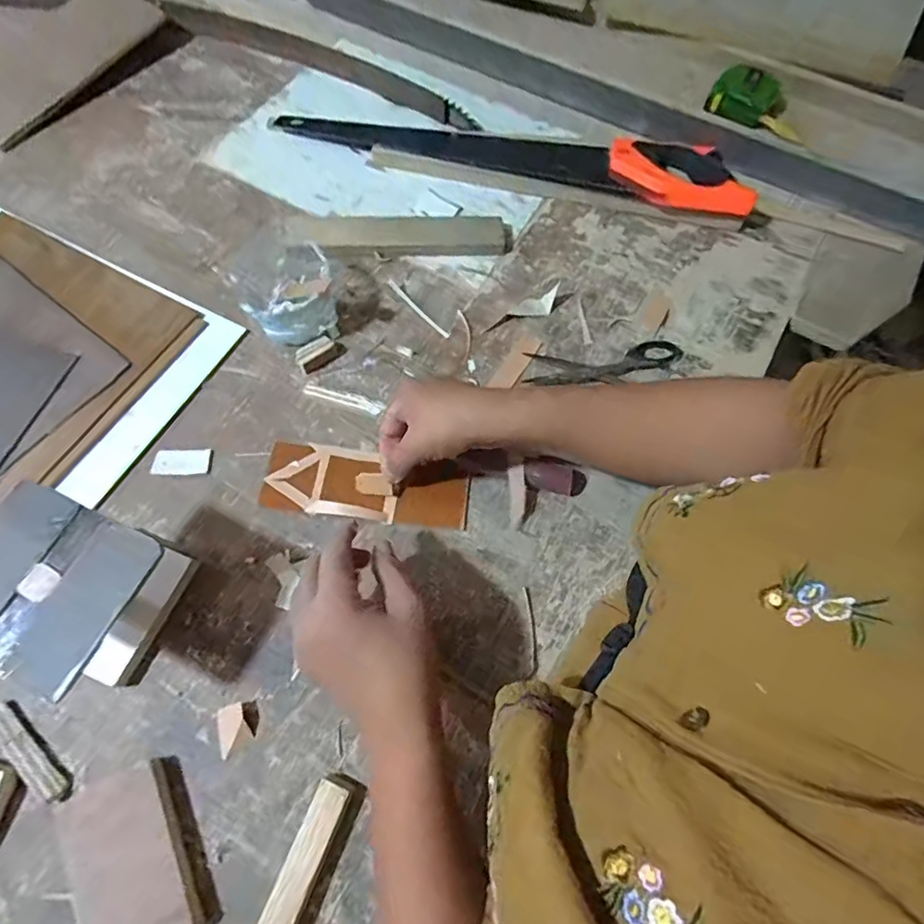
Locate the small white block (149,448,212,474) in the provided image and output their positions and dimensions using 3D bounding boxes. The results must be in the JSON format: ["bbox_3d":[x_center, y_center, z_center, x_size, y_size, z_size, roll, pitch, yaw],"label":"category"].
[{"bbox_3d":[-0.245,-0.001,0.466,0.049,0.004,0.023,-2,67,-2],"label":"small white block"}]

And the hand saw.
[{"bbox_3d":[0.054,-0.377,0.609,0.536,0.048,0.115,17,67,5],"label":"hand saw"}]

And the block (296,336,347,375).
[{"bbox_3d":[-0.134,-0.105,0.506,0.047,0.020,0.020,-36,72,-15],"label":"block"}]

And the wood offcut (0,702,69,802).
[{"bbox_3d":[-0.306,0.200,0.370,0.087,0.010,0.019,35,70,12],"label":"wood offcut"}]

